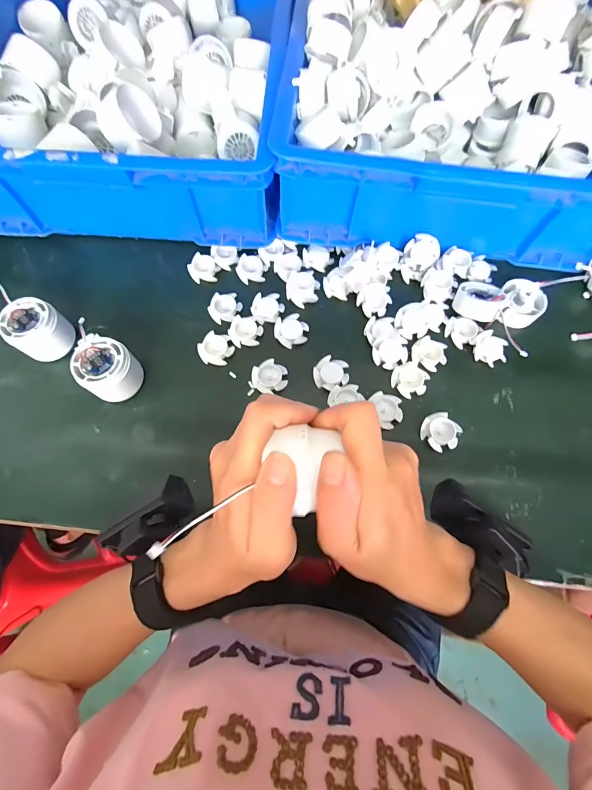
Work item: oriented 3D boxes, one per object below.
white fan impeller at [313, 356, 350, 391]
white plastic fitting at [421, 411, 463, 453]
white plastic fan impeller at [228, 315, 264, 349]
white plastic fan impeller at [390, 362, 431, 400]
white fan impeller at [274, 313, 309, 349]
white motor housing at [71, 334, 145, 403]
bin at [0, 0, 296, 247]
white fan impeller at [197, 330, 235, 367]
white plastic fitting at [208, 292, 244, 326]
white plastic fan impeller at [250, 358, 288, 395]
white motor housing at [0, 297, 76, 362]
[{"bbox_3d":[0.042,-0.024,0.409,0.040,0.013,0.040,0,71,0],"label":"white fan impeller"},{"bbox_3d":[0.158,0.041,0.383,0.037,0.014,0.040,0,71,0],"label":"white plastic fitting"},{"bbox_3d":[-0.061,-0.079,0.427,0.040,0.008,0.037,1,71,0],"label":"white plastic fan impeller"},{"bbox_3d":[0.133,-0.018,0.404,0.040,0.008,0.039,0,71,0],"label":"white plastic fan impeller"},{"bbox_3d":[-0.006,-0.079,0.432,0.040,0.009,0.040,0,76,0],"label":"white fan impeller"},{"bbox_3d":[-0.208,-0.027,0.389,0.059,0.056,0.057,0,71,0],"label":"white motor housing"},{"bbox_3d":[-0.214,-0.509,0.491,0.414,0.116,0.587,4,71,1],"label":"bin"},{"bbox_3d":[-0.096,-0.055,0.420,0.038,0.011,0.038,26,73,9],"label":"white fan impeller"},{"bbox_3d":[-0.089,-0.109,0.442,0.040,0.014,0.037,0,71,0],"label":"white plastic fitting"},{"bbox_3d":[-0.031,-0.019,0.409,0.042,0.016,0.039,0,71,0],"label":"white plastic fan impeller"},{"bbox_3d":[-0.298,-0.075,0.407,0.056,0.056,0.057,0,71,0],"label":"white motor housing"}]

